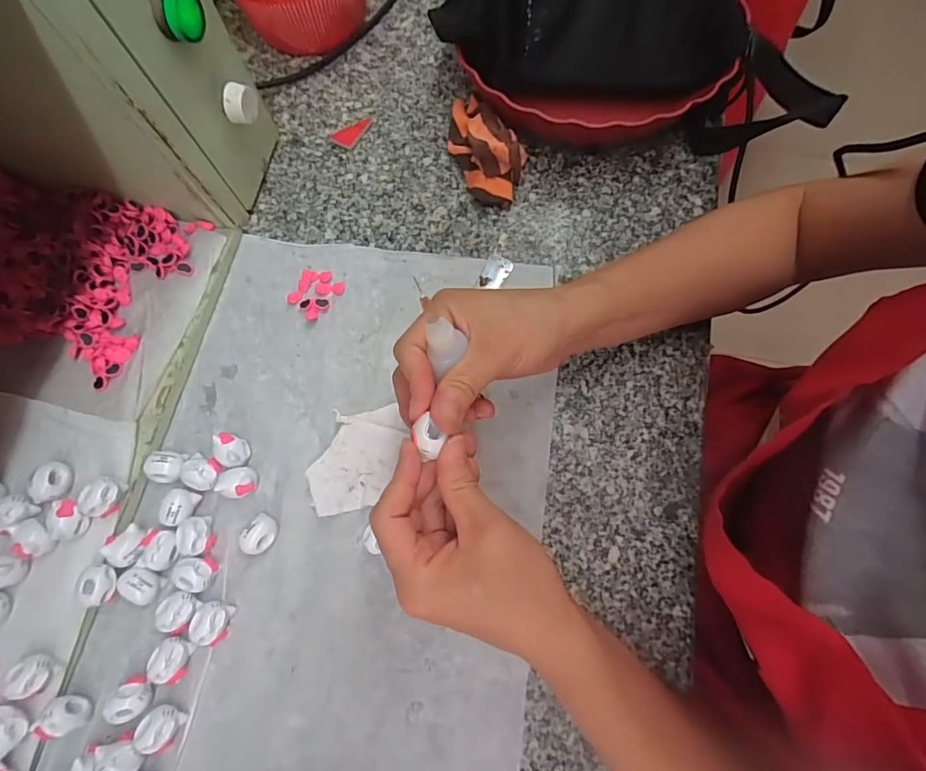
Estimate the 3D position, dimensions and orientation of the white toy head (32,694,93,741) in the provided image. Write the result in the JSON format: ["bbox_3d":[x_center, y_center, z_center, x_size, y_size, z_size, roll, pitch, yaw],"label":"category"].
[{"bbox_3d":[-0.248,0.205,0.298,0.025,0.019,0.021,-22,75,-5],"label":"white toy head"}]

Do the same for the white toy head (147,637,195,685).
[{"bbox_3d":[-0.188,0.176,0.307,0.022,0.017,0.024,0,74,1],"label":"white toy head"}]

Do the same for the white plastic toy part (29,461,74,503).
[{"bbox_3d":[-0.279,0.065,0.323,0.016,0.017,0.026,-2,74,0],"label":"white plastic toy part"}]

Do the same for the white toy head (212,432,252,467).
[{"bbox_3d":[-0.166,0.047,0.344,0.019,0.019,0.026,-42,77,-11],"label":"white toy head"}]

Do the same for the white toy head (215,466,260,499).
[{"bbox_3d":[-0.156,0.069,0.337,0.024,0.021,0.021,3,74,2],"label":"white toy head"}]

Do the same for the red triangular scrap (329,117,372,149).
[{"bbox_3d":[-0.101,-0.234,0.433,0.021,0.004,0.039,30,76,9],"label":"red triangular scrap"}]

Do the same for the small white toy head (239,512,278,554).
[{"bbox_3d":[-0.139,0.103,0.328,0.020,0.020,0.024,40,78,11],"label":"small white toy head"}]

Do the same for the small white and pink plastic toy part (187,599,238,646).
[{"bbox_3d":[-0.166,0.156,0.312,0.022,0.021,0.023,20,75,7],"label":"small white and pink plastic toy part"}]

